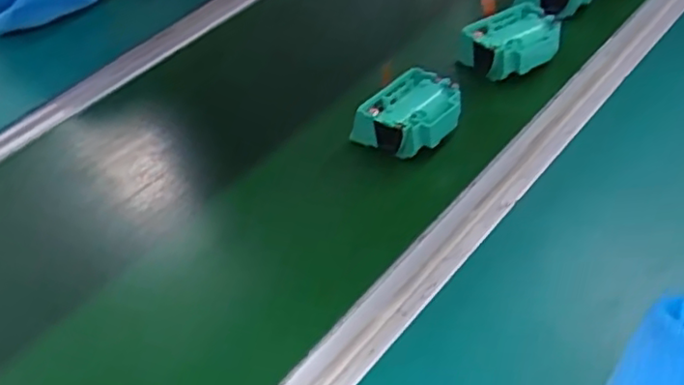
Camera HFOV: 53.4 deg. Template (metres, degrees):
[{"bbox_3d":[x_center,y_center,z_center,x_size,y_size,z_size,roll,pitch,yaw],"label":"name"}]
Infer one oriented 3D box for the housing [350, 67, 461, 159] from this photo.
[{"bbox_3d":[0.058,-0.063,0.563,0.077,0.040,0.066,-30,47,-22],"label":"housing"}]

